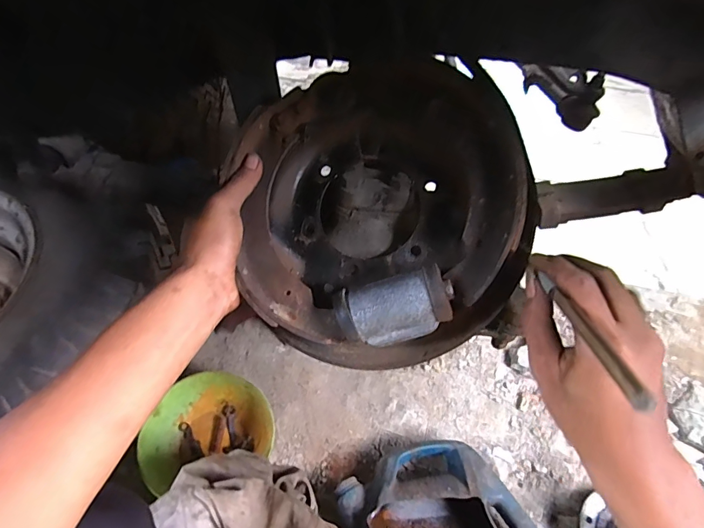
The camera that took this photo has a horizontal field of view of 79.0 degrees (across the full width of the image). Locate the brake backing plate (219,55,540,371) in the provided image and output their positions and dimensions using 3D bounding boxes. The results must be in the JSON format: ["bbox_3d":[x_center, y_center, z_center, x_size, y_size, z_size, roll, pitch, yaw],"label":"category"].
[{"bbox_3d":[0.020,-0.046,0.362,0.237,0.056,0.251,-2,84,17],"label":"brake backing plate"}]

